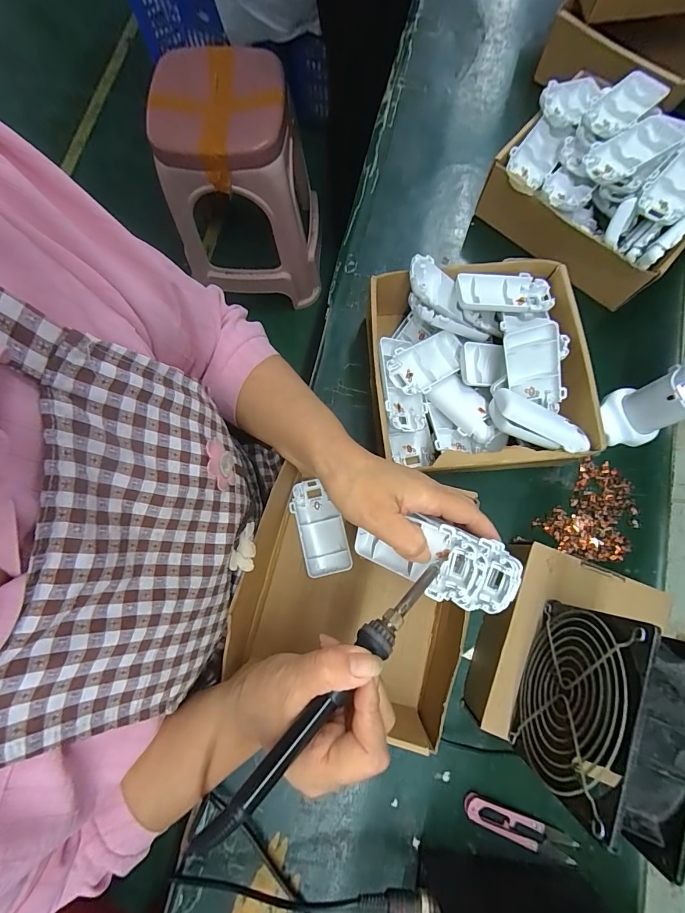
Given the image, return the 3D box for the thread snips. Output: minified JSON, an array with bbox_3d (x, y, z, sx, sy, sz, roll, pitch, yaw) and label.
[{"bbox_3d":[0.158,0.331,0.340,0.103,0.010,0.022,23,79,6],"label":"thread snips"}]

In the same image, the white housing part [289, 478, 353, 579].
[{"bbox_3d":[-0.023,0.073,0.392,0.046,0.021,0.094,-17,78,-3],"label":"white housing part"}]

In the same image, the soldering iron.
[{"bbox_3d":[0.001,0.133,0.233,0.019,0.021,0.211,44,67,9],"label":"soldering iron"}]

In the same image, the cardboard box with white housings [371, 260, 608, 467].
[{"bbox_3d":[0.133,-0.088,0.388,0.193,0.094,0.204,-3,77,0],"label":"cardboard box with white housings"}]

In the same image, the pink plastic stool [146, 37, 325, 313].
[{"bbox_3d":[-0.256,-0.732,1.071,0.354,0.448,0.364,-4,77,0],"label":"pink plastic stool"}]

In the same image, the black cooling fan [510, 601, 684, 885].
[{"bbox_3d":[0.175,0.170,0.262,0.044,0.112,0.117,23,79,5],"label":"black cooling fan"}]

